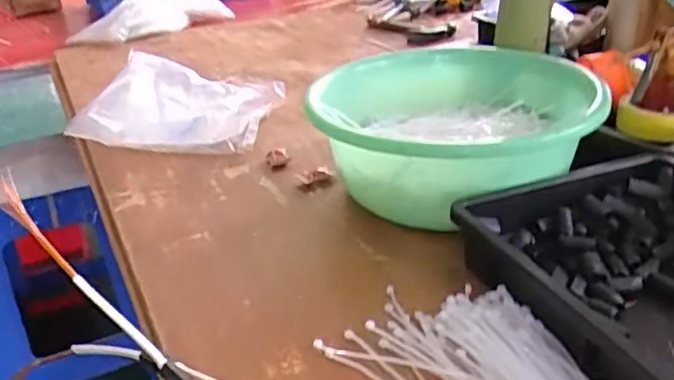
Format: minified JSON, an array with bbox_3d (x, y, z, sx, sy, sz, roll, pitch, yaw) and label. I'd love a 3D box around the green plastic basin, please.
[{"bbox_3d":[0.133,-0.059,0.709,0.279,0.116,0.314,8,29,21],"label":"green plastic basin"}]

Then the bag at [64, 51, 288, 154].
[{"bbox_3d":[-0.217,-0.126,0.900,0.273,0.107,0.161,-7,27,-6],"label":"bag"}]

